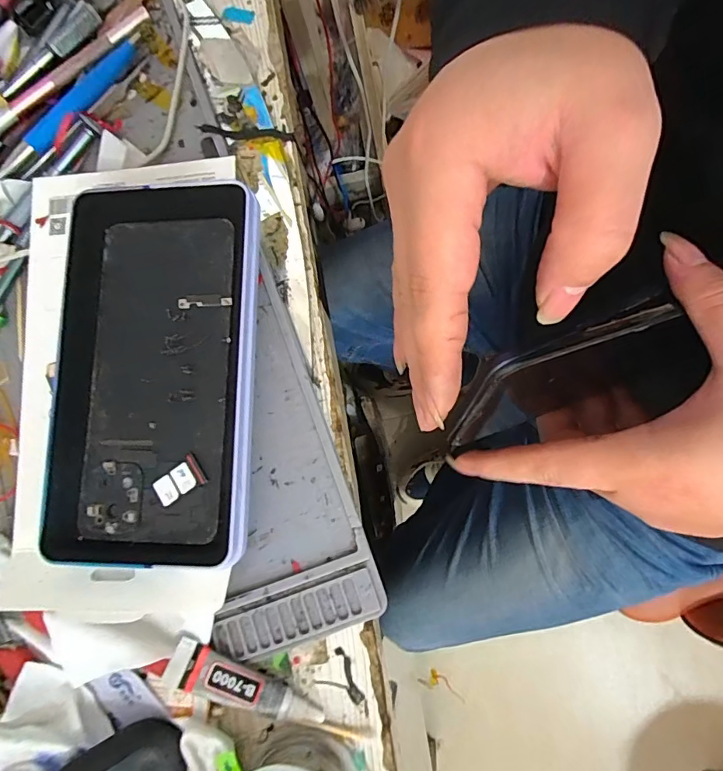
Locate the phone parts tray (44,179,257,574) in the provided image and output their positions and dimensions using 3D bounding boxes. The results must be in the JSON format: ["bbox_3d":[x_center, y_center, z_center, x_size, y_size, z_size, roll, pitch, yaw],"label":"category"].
[{"bbox_3d":[-0.111,-0.009,0.226,0.116,0.022,0.185,-2,80,9],"label":"phone parts tray"}]

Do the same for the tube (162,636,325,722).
[{"bbox_3d":[-0.053,0.139,0.209,0.073,0.007,0.019,20,57,0],"label":"tube"}]

